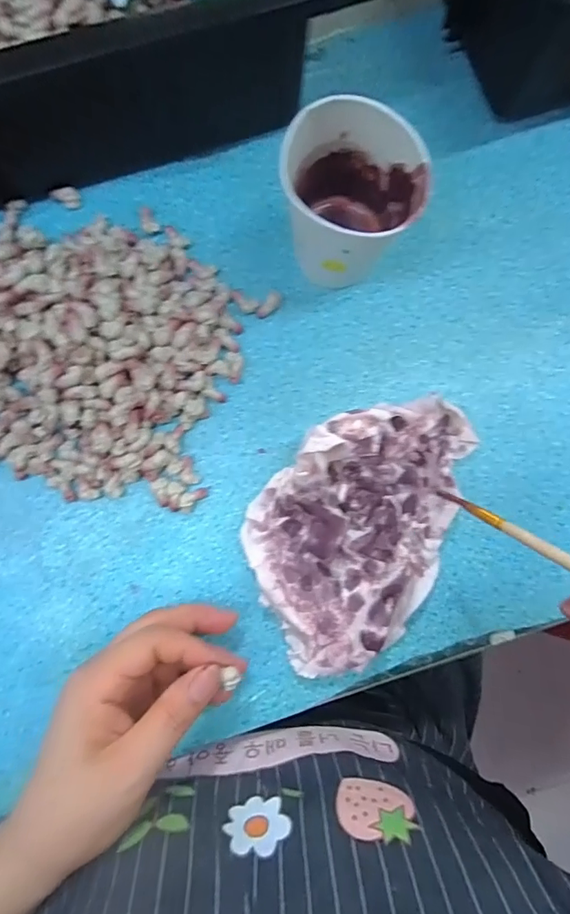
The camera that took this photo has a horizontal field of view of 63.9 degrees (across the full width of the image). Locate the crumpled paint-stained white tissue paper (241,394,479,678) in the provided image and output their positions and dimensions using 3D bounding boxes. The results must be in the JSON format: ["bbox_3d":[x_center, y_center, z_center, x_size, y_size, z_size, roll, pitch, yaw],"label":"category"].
[{"bbox_3d":[0.045,0.040,0.281,0.121,0.040,0.187,30,88,-1],"label":"crumpled paint-stained white tissue paper"}]

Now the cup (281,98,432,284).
[{"bbox_3d":[0.035,-0.142,0.264,0.073,0.082,0.064,25,88,-1],"label":"cup"}]

